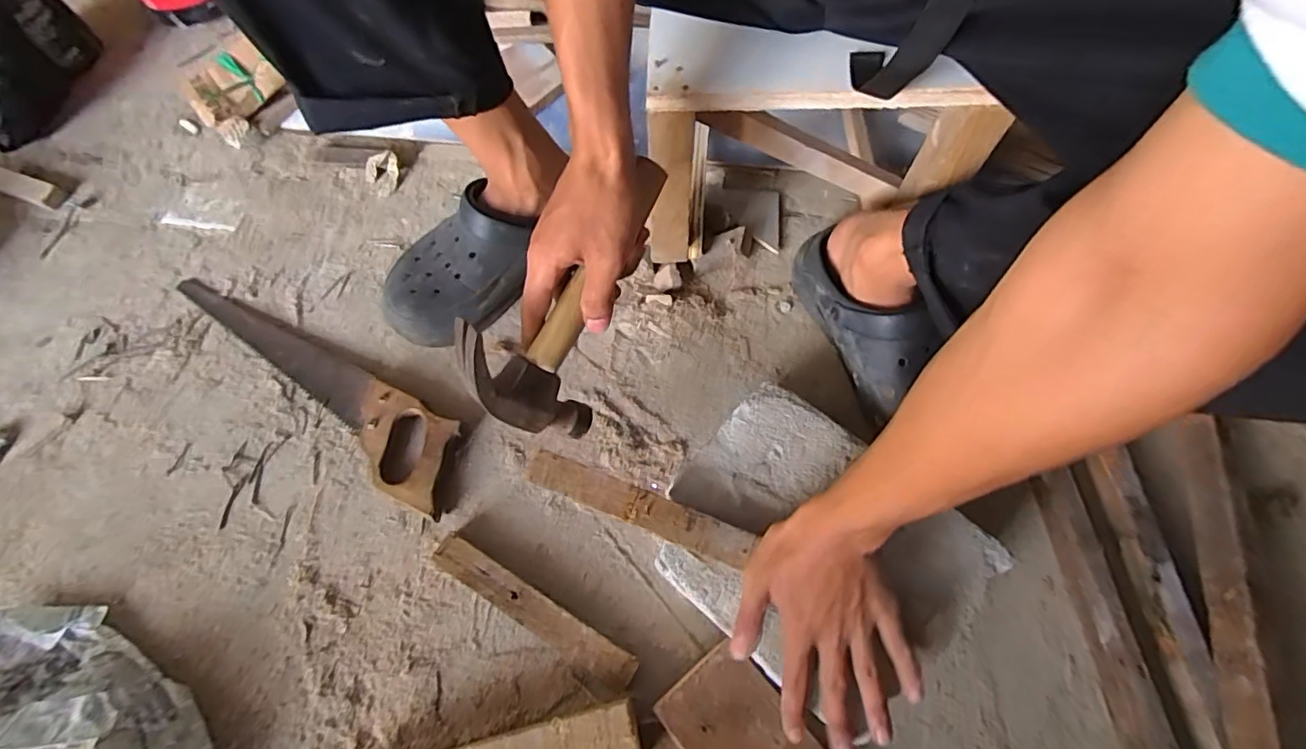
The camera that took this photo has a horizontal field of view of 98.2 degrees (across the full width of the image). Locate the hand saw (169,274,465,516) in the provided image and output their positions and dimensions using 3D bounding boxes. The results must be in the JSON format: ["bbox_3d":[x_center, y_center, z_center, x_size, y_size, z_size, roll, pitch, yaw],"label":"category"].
[{"bbox_3d":[-0.372,0.011,0.600,0.414,0.024,0.089,27,72,11],"label":"hand saw"}]

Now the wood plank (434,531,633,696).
[{"bbox_3d":[-0.108,0.213,0.512,0.206,0.024,0.031,29,72,12],"label":"wood plank"}]

